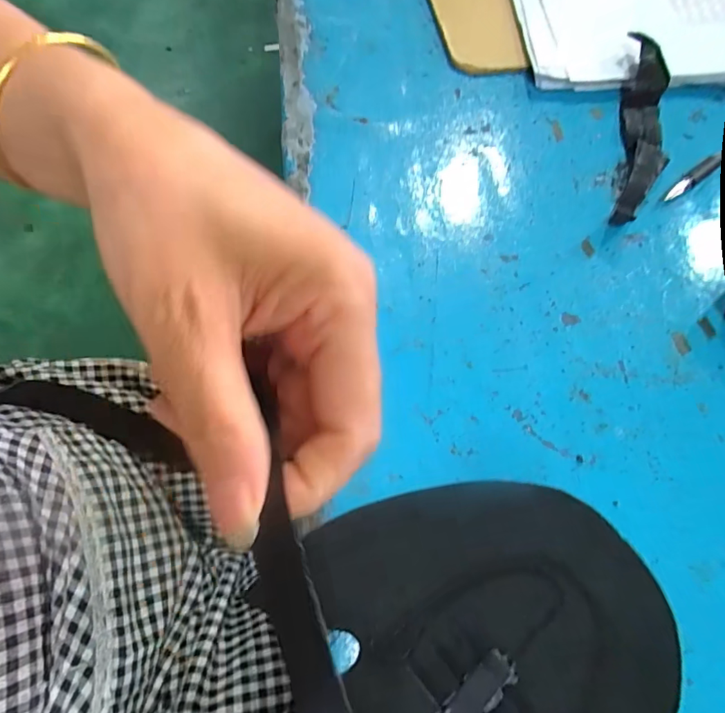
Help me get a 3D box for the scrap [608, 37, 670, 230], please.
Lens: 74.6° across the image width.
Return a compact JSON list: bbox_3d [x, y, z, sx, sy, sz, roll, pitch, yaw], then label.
[{"bbox_3d":[0.195,-0.157,0.327,0.031,0.023,0.149,12,69,3],"label":"scrap"}]

